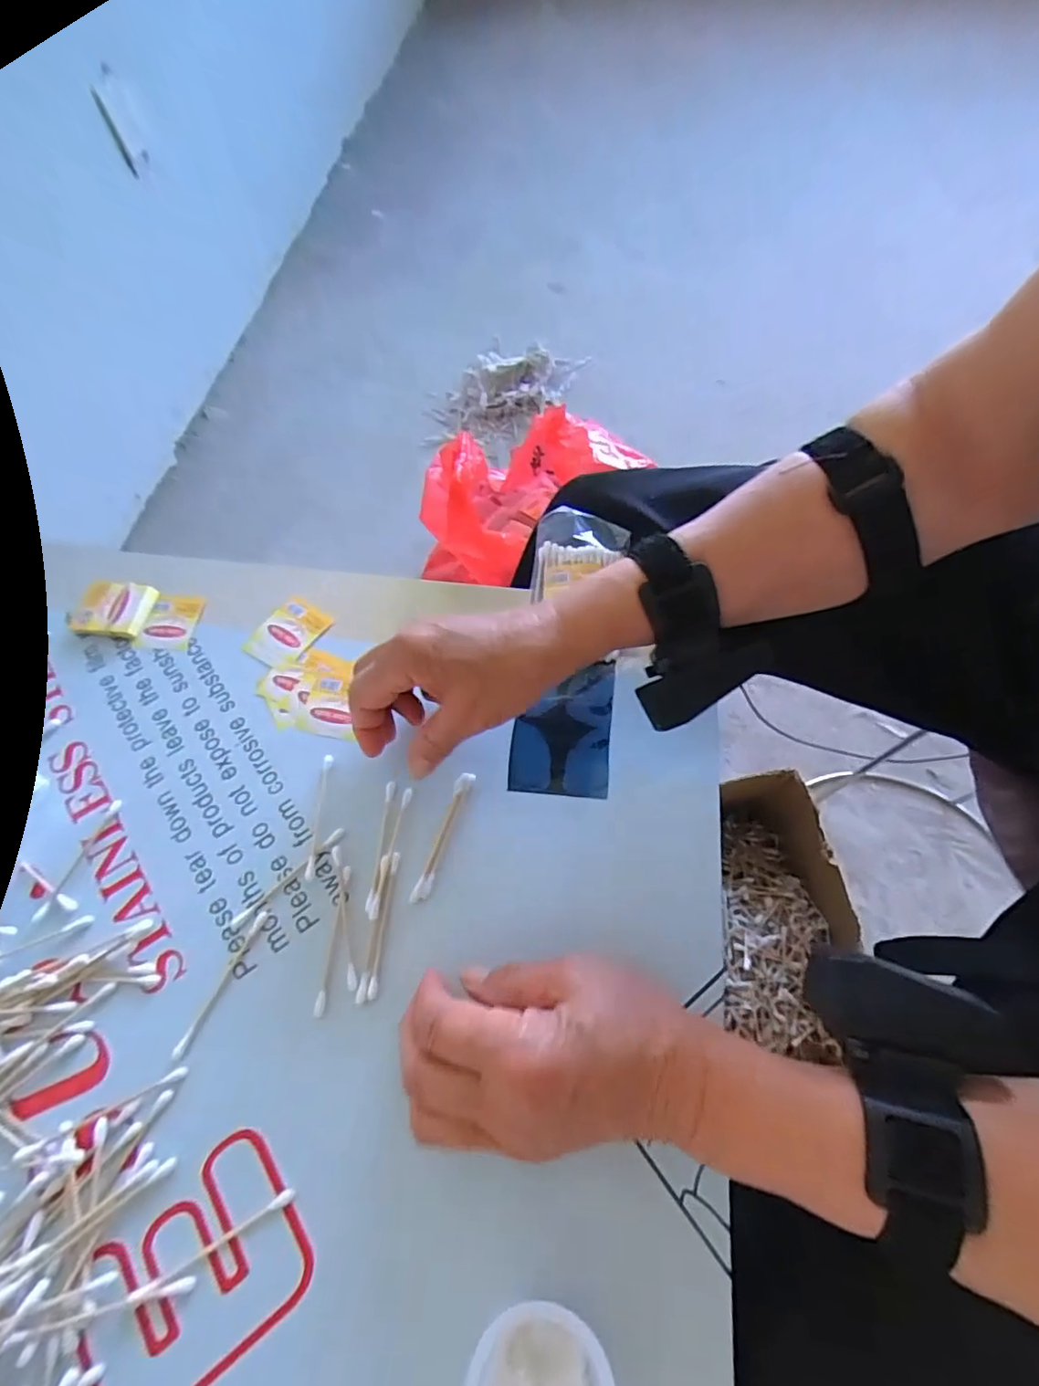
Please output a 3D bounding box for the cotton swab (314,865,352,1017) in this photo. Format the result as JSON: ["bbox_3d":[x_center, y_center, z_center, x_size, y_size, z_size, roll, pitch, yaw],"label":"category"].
[{"bbox_3d":[-0.099,0.129,0.308,0.005,0.004,0.073,3,62,2],"label":"cotton swab"}]

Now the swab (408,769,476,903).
[{"bbox_3d":[-0.043,0.080,0.330,0.010,0.004,0.077,17,63,10],"label":"swab"}]

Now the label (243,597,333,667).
[{"bbox_3d":[-0.159,-0.041,0.400,0.040,0.004,0.050,31,66,16],"label":"label"}]

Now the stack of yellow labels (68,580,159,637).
[{"bbox_3d":[-0.285,-0.058,0.407,0.050,0.012,0.040,5,62,4],"label":"stack of yellow labels"}]

